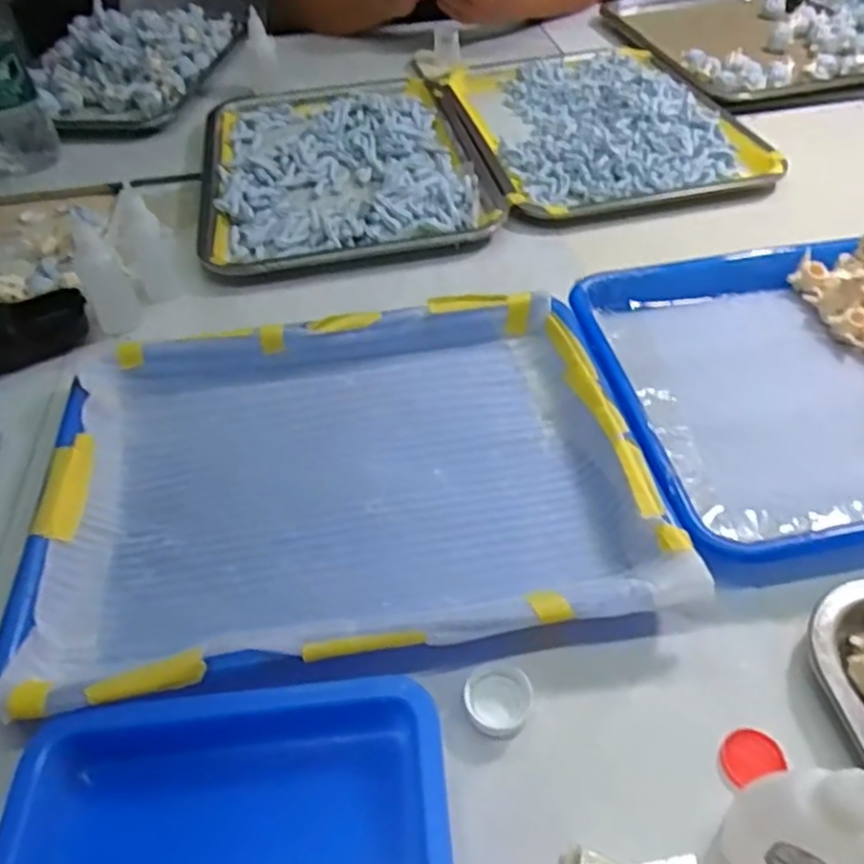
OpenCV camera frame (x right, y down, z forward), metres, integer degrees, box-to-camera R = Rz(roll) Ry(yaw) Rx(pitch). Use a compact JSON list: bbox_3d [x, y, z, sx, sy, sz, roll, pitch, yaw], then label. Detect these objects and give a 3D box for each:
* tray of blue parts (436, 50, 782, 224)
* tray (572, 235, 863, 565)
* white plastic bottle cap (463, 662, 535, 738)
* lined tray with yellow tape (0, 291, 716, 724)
[{"bbox_3d":[0.167,-0.331,0.711,0.256,0.031,0.332,-12,47,-6],"label":"tray of blue parts"},{"bbox_3d":[0.274,-0.047,0.425,0.321,0.044,0.246,-7,47,-2],"label":"tray"},{"bbox_3d":[0.030,0.121,0.308,0.030,0.010,0.031,-2,47,3],"label":"white plastic bottle cap"},{"bbox_3d":[-0.050,0.016,0.395,0.328,0.036,0.257,-9,47,-4],"label":"lined tray with yellow tape"}]

